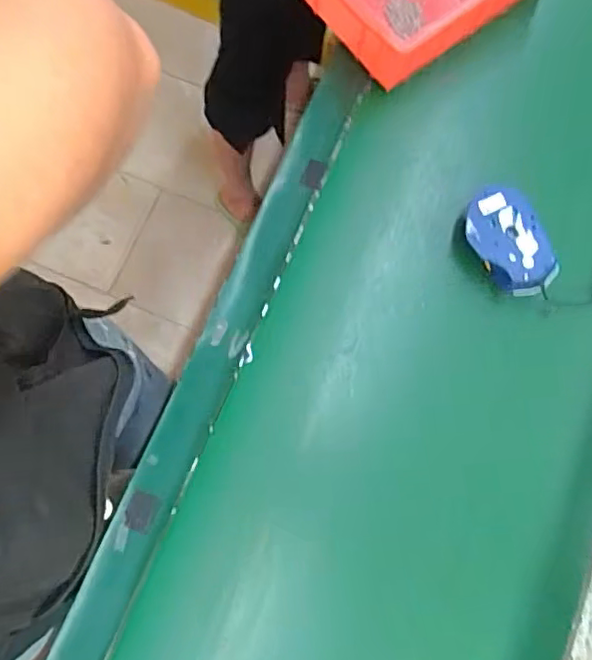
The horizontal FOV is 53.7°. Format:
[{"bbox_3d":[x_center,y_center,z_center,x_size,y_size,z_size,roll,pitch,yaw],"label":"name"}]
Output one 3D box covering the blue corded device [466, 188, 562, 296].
[{"bbox_3d":[0.225,-0.090,0.627,0.073,0.050,0.119,-29,78,-8],"label":"blue corded device"}]

